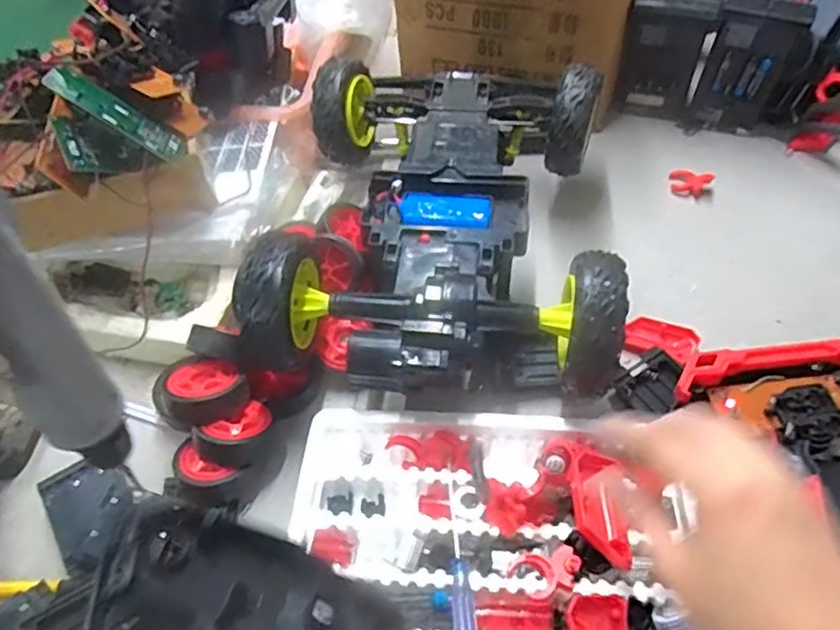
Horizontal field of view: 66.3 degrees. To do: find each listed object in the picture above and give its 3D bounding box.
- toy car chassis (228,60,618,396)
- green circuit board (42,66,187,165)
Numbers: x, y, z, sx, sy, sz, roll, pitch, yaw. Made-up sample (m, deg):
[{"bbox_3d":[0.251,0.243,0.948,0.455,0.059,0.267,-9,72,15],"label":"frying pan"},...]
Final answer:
[{"bbox_3d":[0.022,-0.088,0.522,0.244,0.117,0.340,3,52,5],"label":"toy car chassis"},{"bbox_3d":[-0.216,-0.143,0.463,0.010,0.097,0.039,-33,42,34],"label":"green circuit board"}]

